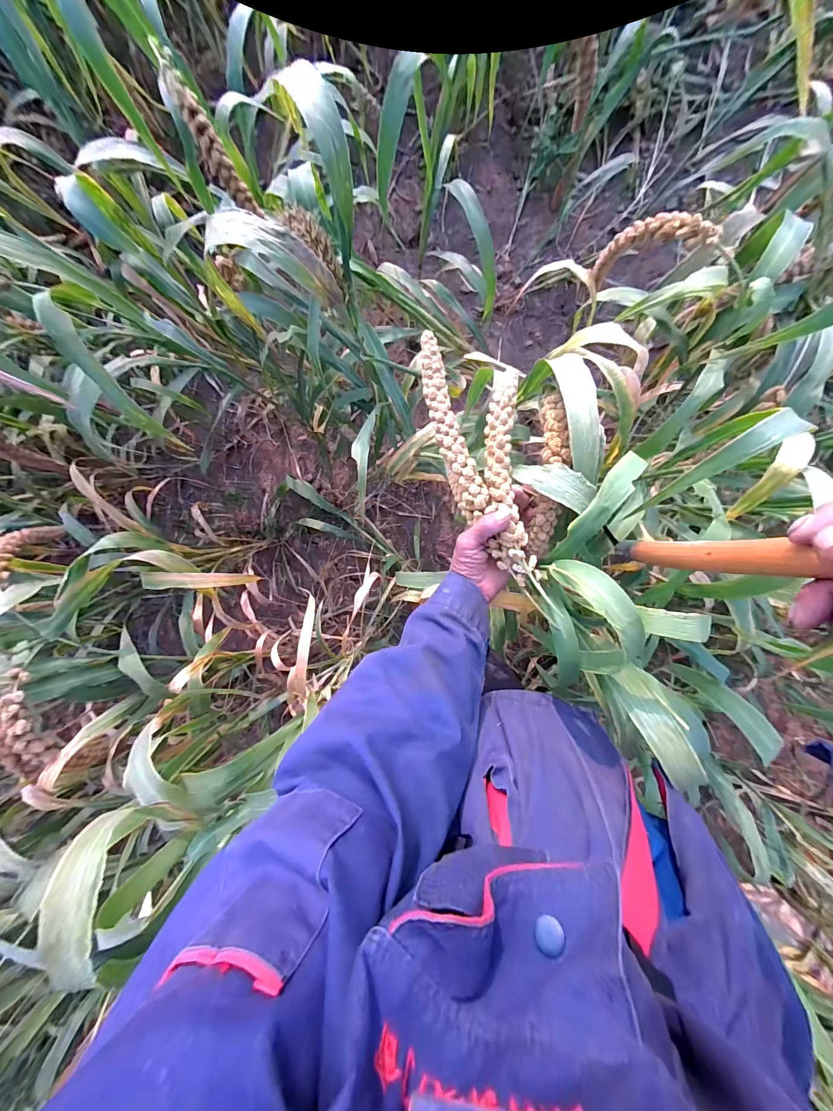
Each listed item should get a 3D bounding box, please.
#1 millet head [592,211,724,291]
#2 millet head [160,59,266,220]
[{"bbox_3d":[0.278,-0.381,0.466,0.054,0.166,0.017,34,94,-29],"label":"millet head"},{"bbox_3d":[-0.227,-0.445,0.419,0.032,0.044,0.125,-32,129,4],"label":"millet head"}]

